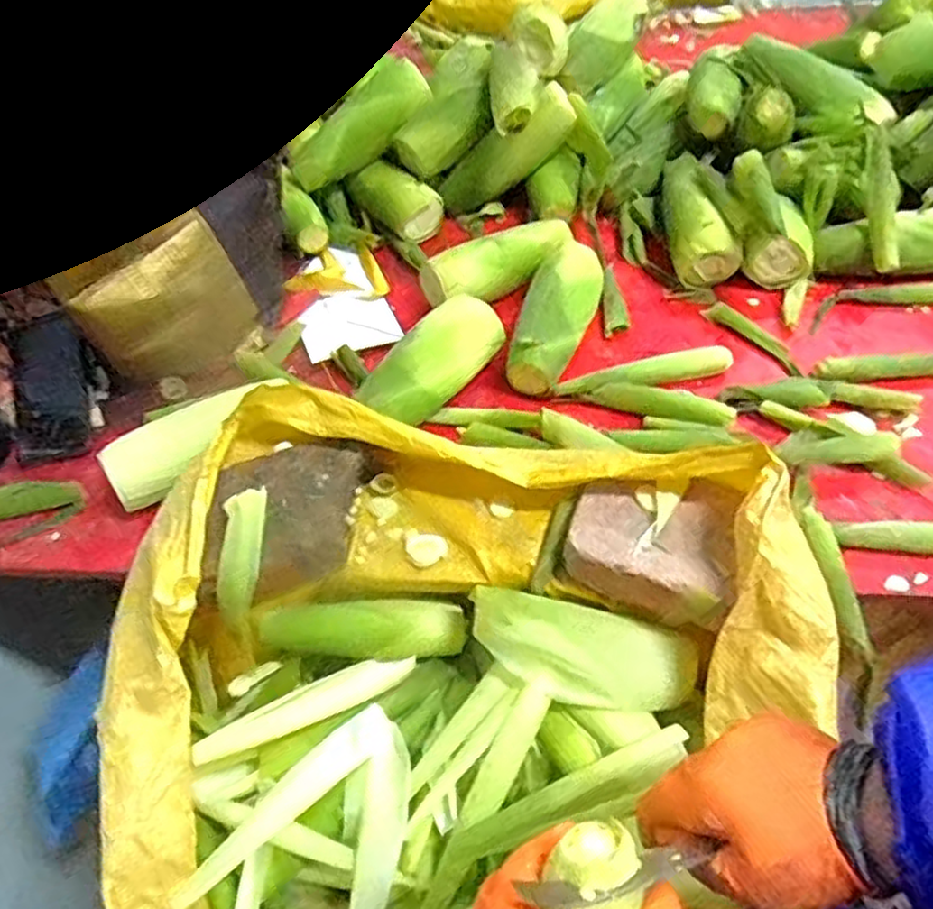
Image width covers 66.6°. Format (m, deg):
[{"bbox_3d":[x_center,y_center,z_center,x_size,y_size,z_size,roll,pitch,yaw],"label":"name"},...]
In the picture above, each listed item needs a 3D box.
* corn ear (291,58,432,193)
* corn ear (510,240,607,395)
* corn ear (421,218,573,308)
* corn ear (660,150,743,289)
[{"bbox_3d":[-0.129,-0.399,0.868,0.196,0.050,0.062,-41,56,5],"label":"corn ear"},{"bbox_3d":[0.097,-0.150,0.746,0.064,0.067,0.193,15,55,17],"label":"corn ear"},{"bbox_3d":[0.046,-0.213,0.797,0.188,0.061,0.072,-26,54,-14],"label":"corn ear"},{"bbox_3d":[0.270,-0.279,0.837,0.069,0.070,0.193,-1,52,5],"label":"corn ear"}]

